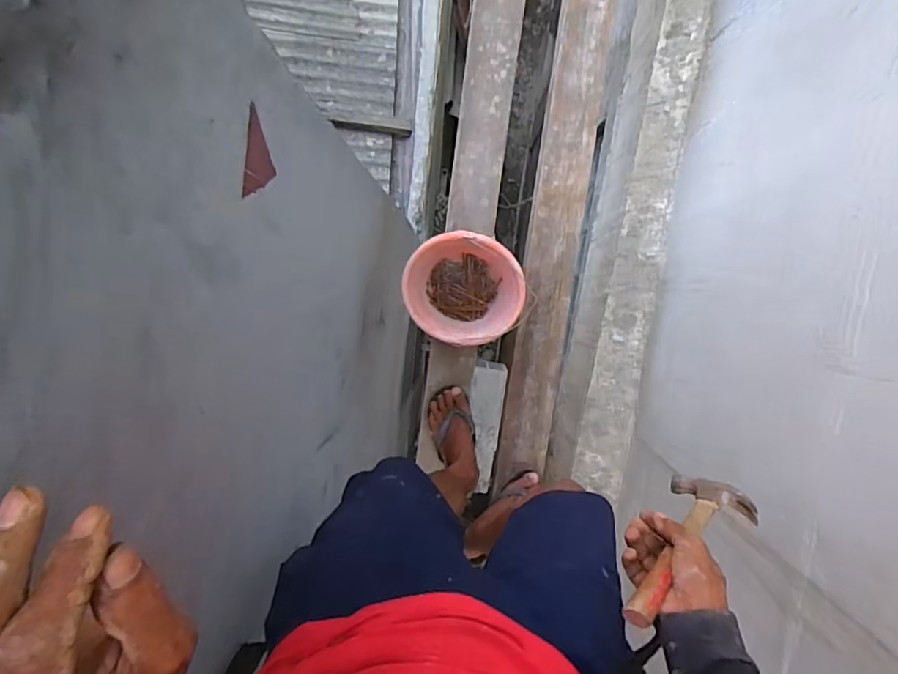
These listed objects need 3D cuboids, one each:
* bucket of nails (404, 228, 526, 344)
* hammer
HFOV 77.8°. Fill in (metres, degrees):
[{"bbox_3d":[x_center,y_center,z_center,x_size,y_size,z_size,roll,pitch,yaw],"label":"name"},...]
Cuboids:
[{"bbox_3d":[0.031,-0.105,1.234,0.247,0.168,0.225,0,94,1],"label":"bucket of nails"},{"bbox_3d":[0.254,0.226,0.591,0.097,0.247,0.029,9,114,39],"label":"hammer"}]

